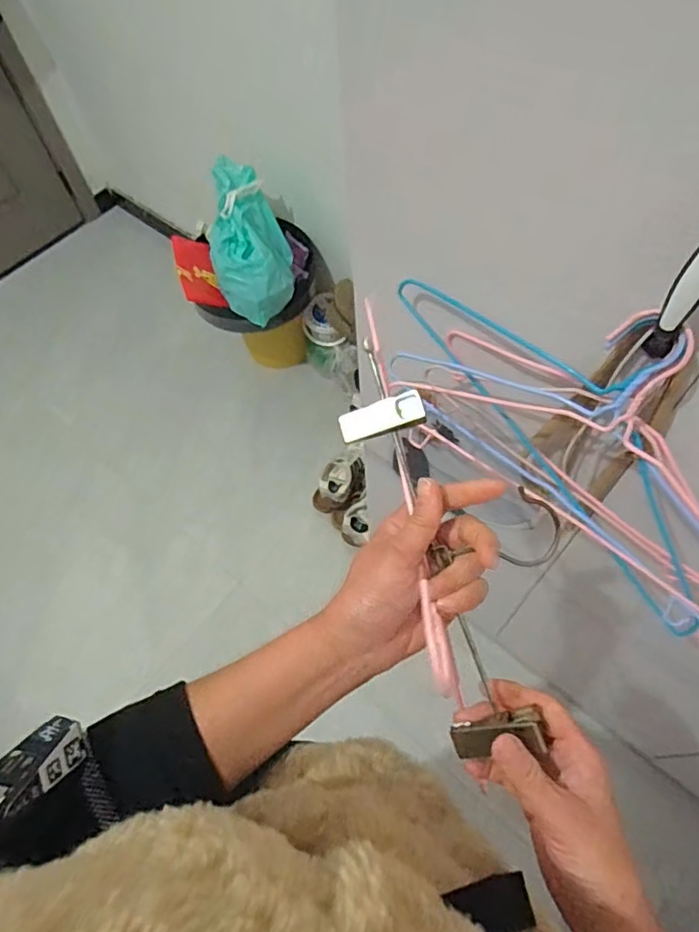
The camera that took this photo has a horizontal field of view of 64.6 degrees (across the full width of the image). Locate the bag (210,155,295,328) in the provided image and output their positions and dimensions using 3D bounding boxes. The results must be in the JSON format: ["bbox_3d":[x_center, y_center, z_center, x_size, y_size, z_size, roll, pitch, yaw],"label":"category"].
[{"bbox_3d":[-0.253,-0.565,1.408,0.194,0.224,0.322,-9,61,-2],"label":"bag"}]

